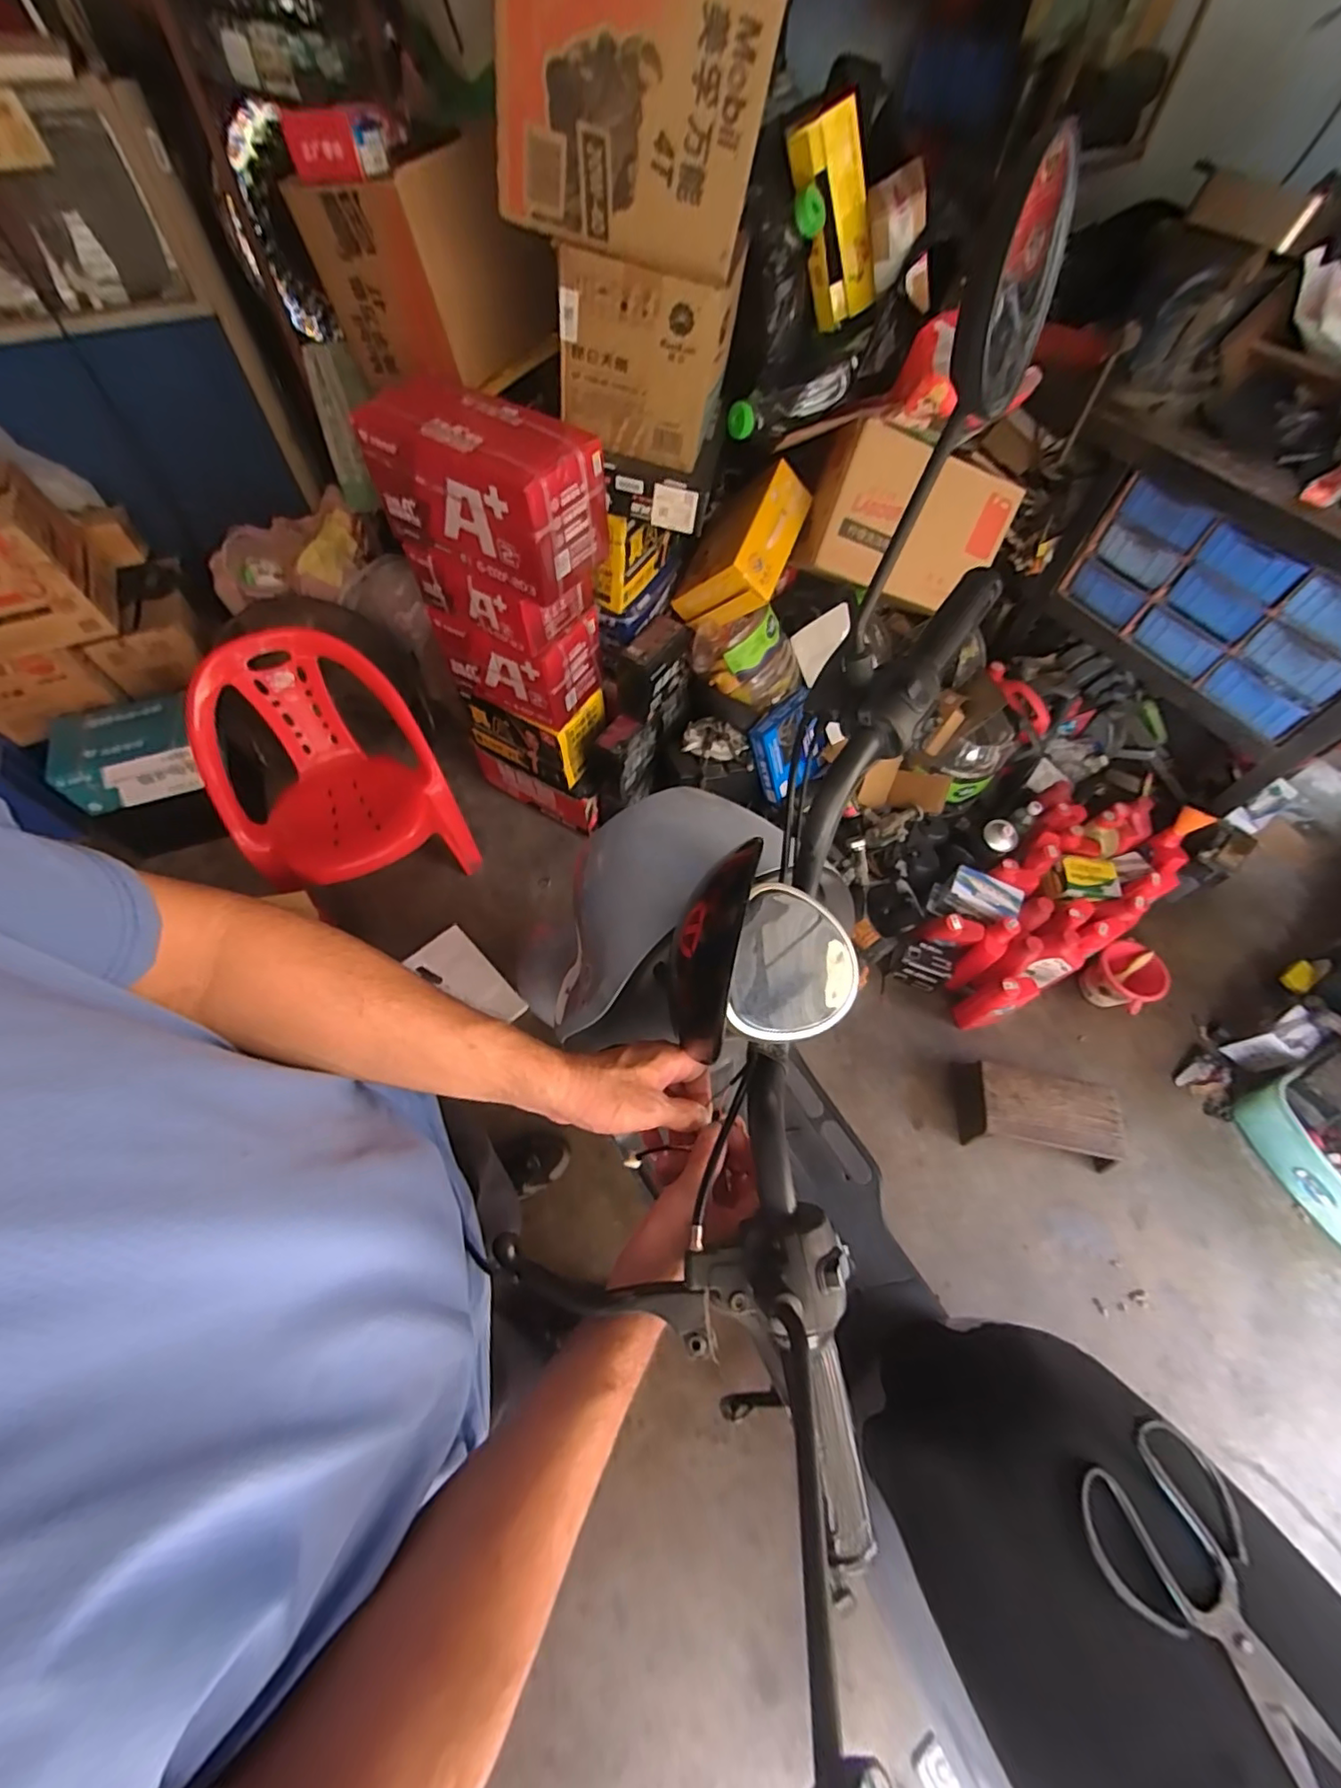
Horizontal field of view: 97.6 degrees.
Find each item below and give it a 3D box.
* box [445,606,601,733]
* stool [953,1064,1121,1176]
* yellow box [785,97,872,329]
[{"bbox_3d":[-0.360,-0.574,1.410,0.330,0.231,0.209,24,63,12],"label":"box"},{"bbox_3d":[0.853,0.507,1.363,0.345,0.143,0.178,8,60,3],"label":"stool"},{"bbox_3d":[0.323,-1.312,1.159,0.129,0.300,0.087,2,57,27],"label":"yellow box"}]

